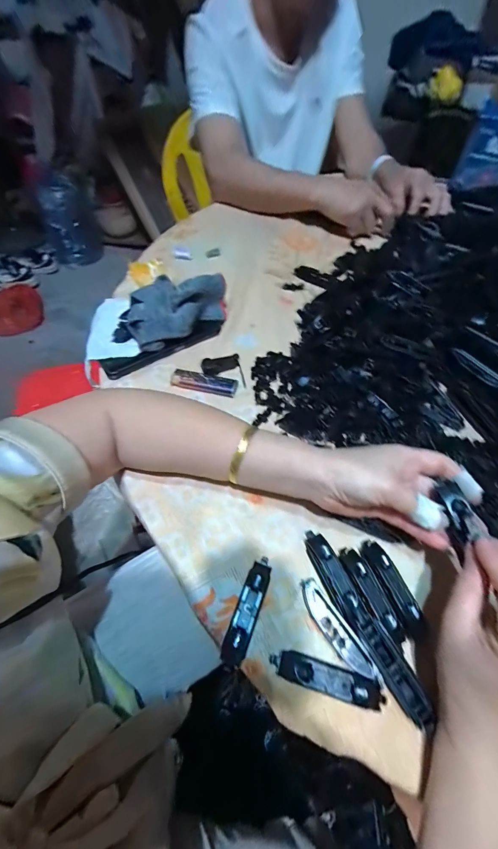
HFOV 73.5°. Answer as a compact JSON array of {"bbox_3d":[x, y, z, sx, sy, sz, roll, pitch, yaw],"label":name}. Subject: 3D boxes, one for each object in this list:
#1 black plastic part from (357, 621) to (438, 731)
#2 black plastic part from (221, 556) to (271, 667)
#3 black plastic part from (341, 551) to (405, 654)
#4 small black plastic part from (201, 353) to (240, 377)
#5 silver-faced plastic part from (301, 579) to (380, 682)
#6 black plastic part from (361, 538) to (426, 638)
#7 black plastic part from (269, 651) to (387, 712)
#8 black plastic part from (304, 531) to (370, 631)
[{"bbox_3d":[0.105,0.176,0.239,0.020,0.012,0.065,-24,58,-17],"label":"black plastic part"},{"bbox_3d":[0.000,0.144,0.263,0.017,0.015,0.077,18,56,12],"label":"black plastic part"},{"bbox_3d":[0.099,0.137,0.267,0.021,0.007,0.076,-17,56,-13],"label":"black plastic part"},{"bbox_3d":[-0.035,-0.075,0.419,0.047,0.010,0.023,-14,56,-11],"label":"small black plastic part"},{"bbox_3d":[0.066,0.157,0.256,0.018,0.011,0.076,-29,60,-20],"label":"silver-faced plastic part"},{"bbox_3d":[0.118,0.132,0.273,0.018,0.014,0.074,-17,56,-13],"label":"black plastic part"},{"bbox_3d":[0.056,0.182,0.238,0.079,0.016,0.018,14,55,9],"label":"black plastic part"},{"bbox_3d":[0.070,0.125,0.276,0.020,0.010,0.079,-18,56,-14],"label":"black plastic part"}]

